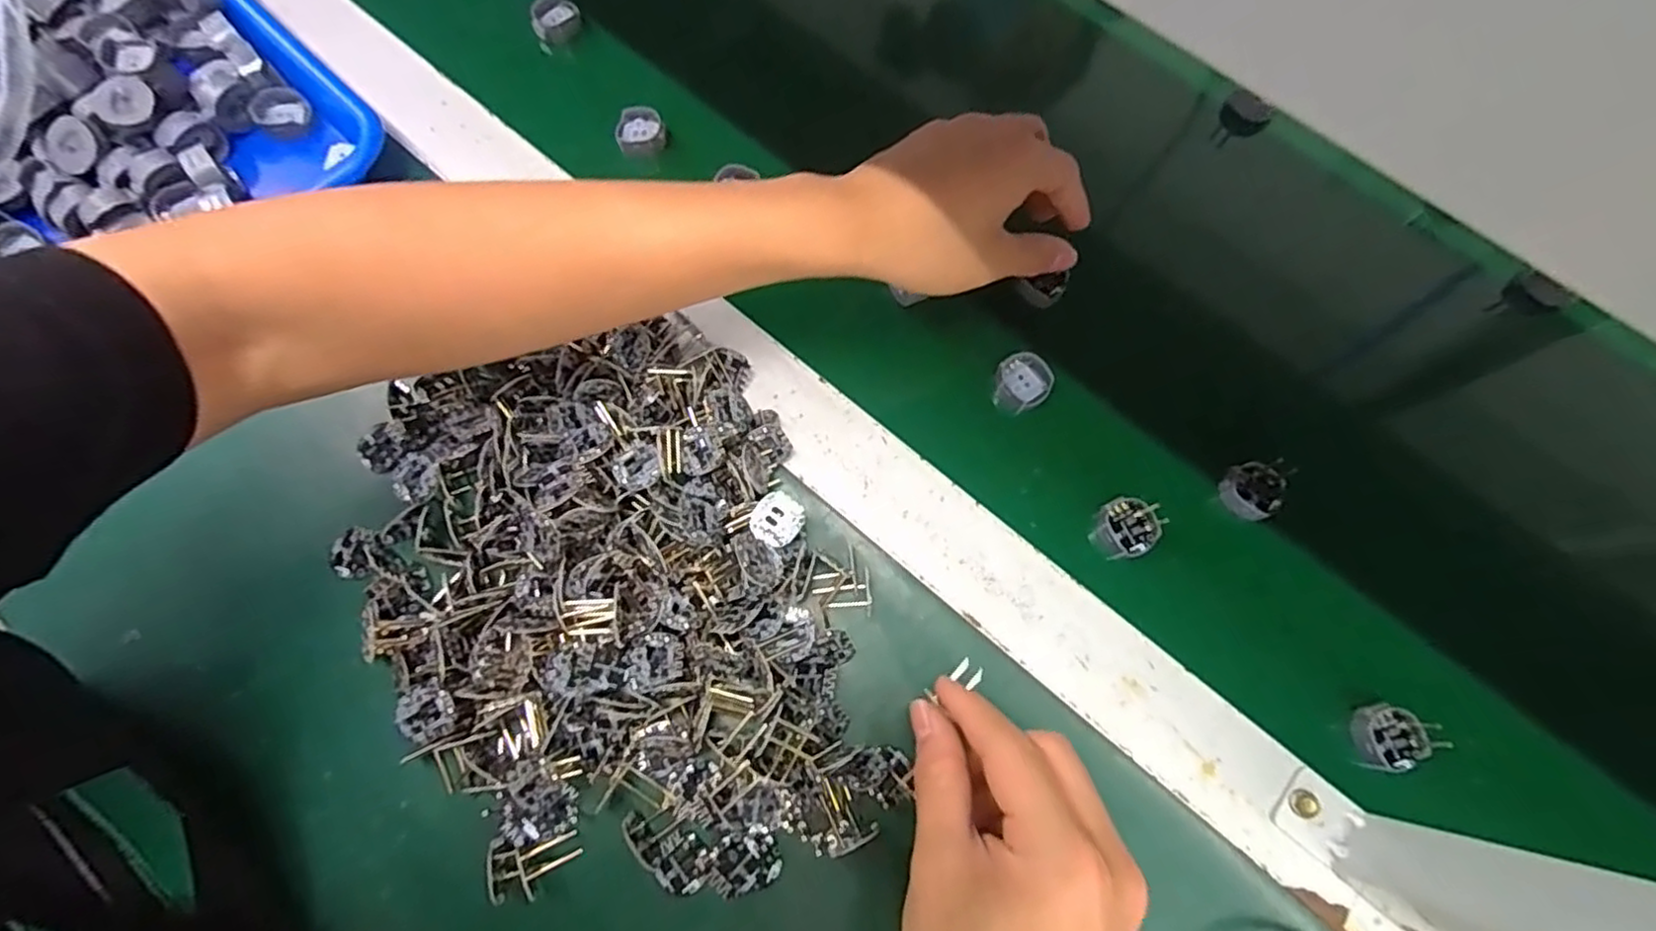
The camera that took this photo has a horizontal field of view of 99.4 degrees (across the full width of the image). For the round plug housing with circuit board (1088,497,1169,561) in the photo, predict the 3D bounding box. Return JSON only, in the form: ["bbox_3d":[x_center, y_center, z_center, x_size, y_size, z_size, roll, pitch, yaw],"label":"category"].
[{"bbox_3d":[0.149,0.032,0.354,0.032,0.020,0.028,-24,75,-7],"label":"round plug housing with circuit board"}]

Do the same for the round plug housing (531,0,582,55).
[{"bbox_3d":[-0.176,-0.287,0.455,0.030,0.019,0.026,-23,75,-7],"label":"round plug housing"}]

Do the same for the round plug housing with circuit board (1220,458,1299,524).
[{"bbox_3d":[0.222,0.011,0.362,0.034,0.016,0.029,-27,75,-8],"label":"round plug housing with circuit board"}]

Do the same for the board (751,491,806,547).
[{"bbox_3d":[-0.023,0.025,0.327,0.022,0.004,0.025,36,71,-2],"label":"board"}]

